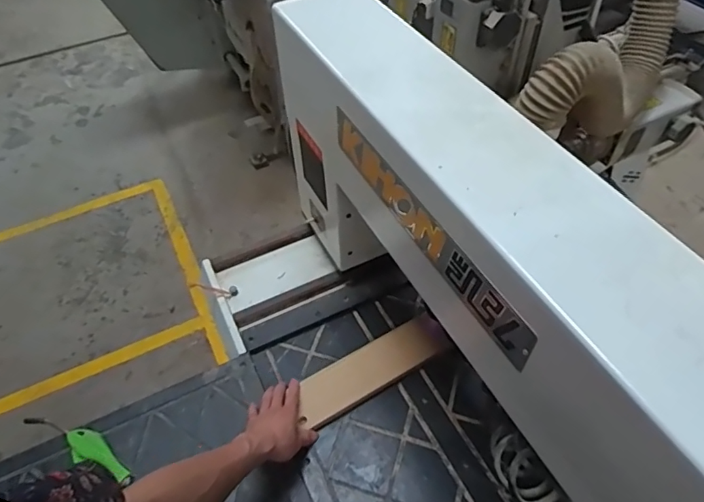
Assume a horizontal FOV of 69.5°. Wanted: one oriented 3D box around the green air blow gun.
[{"bbox_3d":[-0.419,0.311,0.803,0.162,0.035,0.048,30,56,6],"label":"green air blow gun"}]

